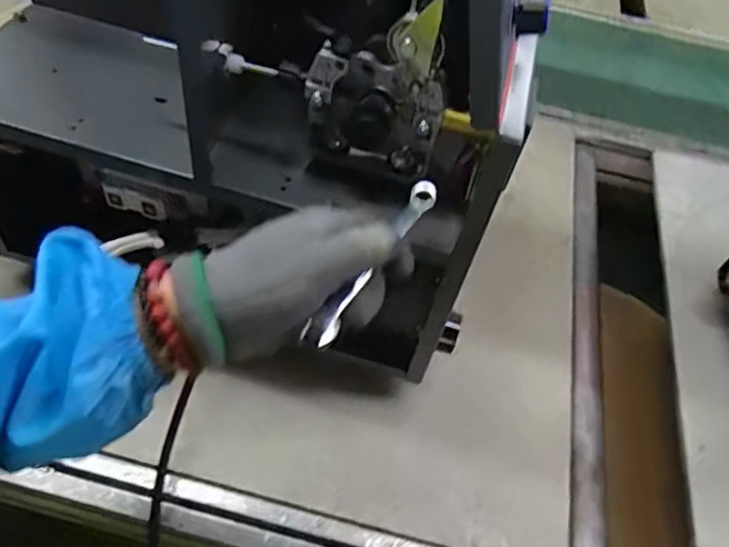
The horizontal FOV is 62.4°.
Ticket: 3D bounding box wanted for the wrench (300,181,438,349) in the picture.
[{"bbox_3d":[0.007,-0.008,0.356,0.016,0.015,0.129,28,61,17],"label":"wrench"}]

